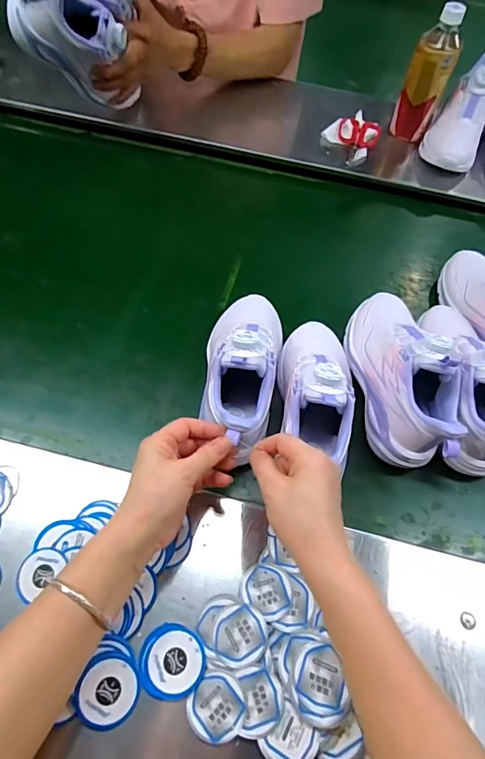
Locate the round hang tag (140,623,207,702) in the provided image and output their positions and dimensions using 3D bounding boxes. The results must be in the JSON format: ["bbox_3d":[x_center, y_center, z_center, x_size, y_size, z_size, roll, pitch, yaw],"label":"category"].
[{"bbox_3d":[-0.059,0.240,0.378,0.054,0.006,0.053,2,59,-3],"label":"round hang tag"}]

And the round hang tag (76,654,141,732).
[{"bbox_3d":[-0.109,0.254,0.363,0.047,0.005,0.051,6,70,-16],"label":"round hang tag"}]

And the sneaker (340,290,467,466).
[{"bbox_3d":[0.182,-0.011,0.520,0.100,0.120,0.226,3,59,-2],"label":"sneaker"}]

